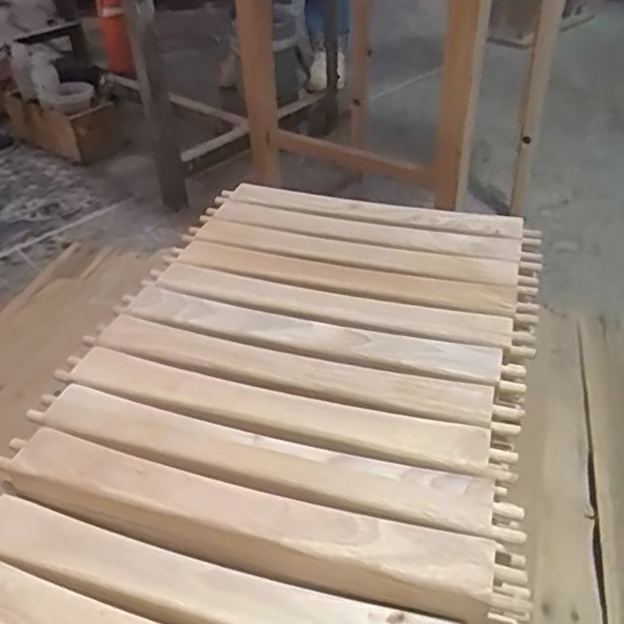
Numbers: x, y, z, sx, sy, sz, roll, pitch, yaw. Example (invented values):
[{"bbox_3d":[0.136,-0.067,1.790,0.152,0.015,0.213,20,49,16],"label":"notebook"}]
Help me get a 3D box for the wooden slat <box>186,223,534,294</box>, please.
[{"bbox_3d":[0.044,-0.067,0.722,0.390,0.014,0.053,9,40,15],"label":"wooden slat"}]

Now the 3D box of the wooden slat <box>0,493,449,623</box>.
[{"bbox_3d":[-0.076,0.198,0.448,0.391,0.017,0.050,10,40,16],"label":"wooden slat"}]

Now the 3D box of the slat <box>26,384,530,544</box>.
[{"bbox_3d":[-0.045,0.116,0.501,0.396,0.017,0.049,10,41,16],"label":"slat"}]

